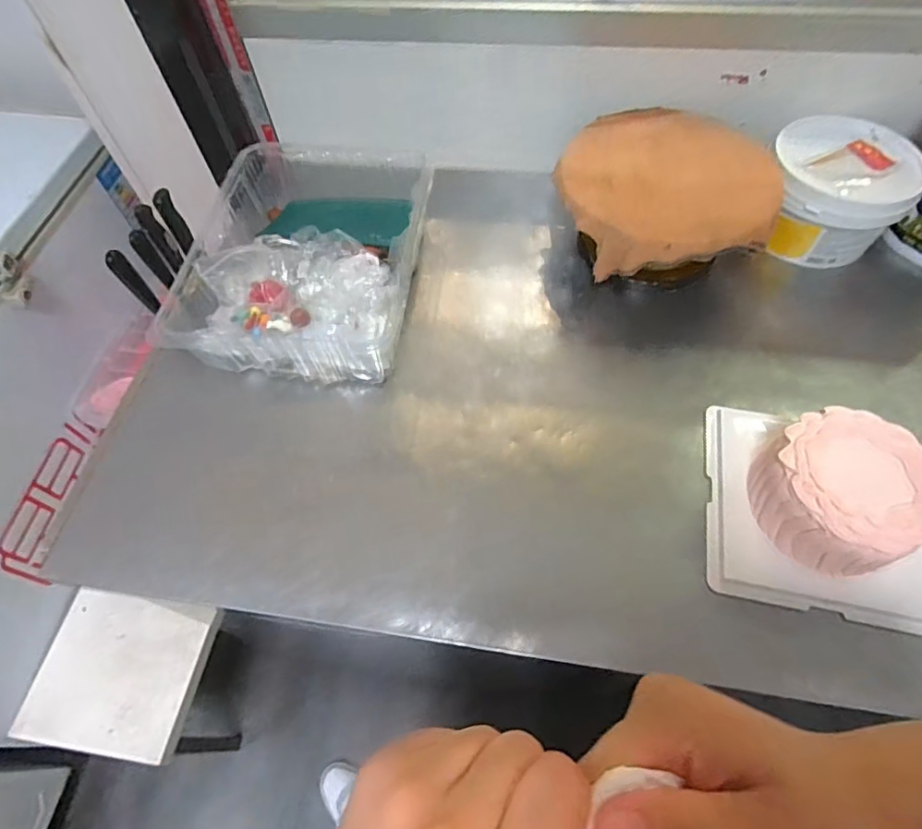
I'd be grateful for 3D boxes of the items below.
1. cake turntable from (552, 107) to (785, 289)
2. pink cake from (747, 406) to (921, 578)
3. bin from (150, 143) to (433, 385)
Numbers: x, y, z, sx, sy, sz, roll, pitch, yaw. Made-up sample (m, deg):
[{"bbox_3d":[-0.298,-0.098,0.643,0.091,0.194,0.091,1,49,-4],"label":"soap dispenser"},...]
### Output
[{"bbox_3d":[0.292,-0.301,0.780,0.286,0.137,0.305,-1,59,2],"label":"cake turntable"},{"bbox_3d":[0.403,0.089,0.568,0.146,0.110,0.148,-1,59,2],"label":"pink cake"},{"bbox_3d":[-0.213,-0.230,0.774,0.314,0.116,0.377,3,59,5],"label":"bin"}]

